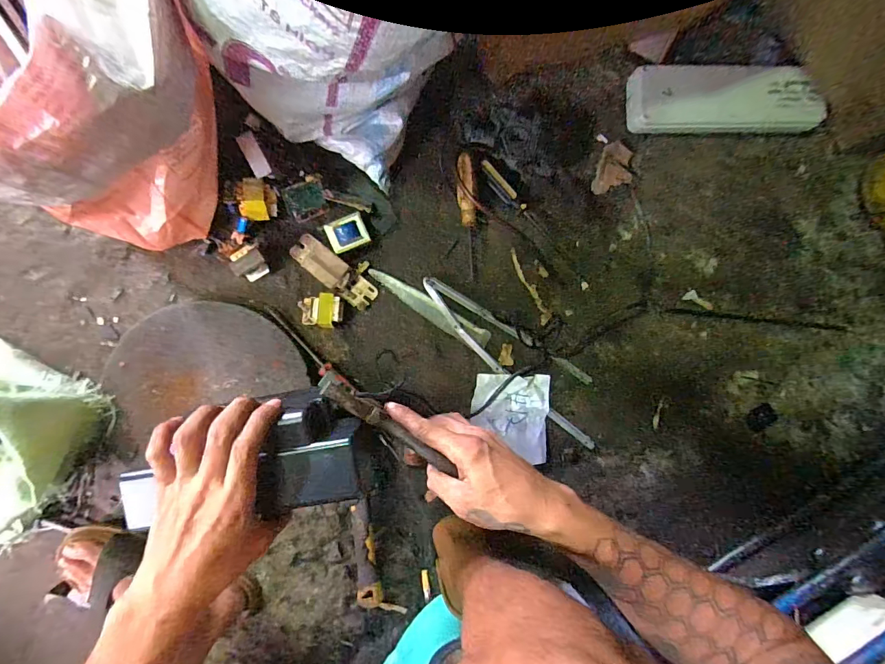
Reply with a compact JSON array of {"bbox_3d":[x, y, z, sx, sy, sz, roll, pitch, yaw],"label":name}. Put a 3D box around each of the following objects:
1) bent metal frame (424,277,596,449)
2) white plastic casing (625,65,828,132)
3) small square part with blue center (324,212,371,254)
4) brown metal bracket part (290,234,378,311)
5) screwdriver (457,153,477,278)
[{"bbox_3d":[0.106,0.034,0.574,0.327,0.013,0.080,39,90,-7],"label":"bent metal frame"},{"bbox_3d":[0.382,-0.312,0.553,0.264,0.048,0.072,-4,95,-5],"label":"white plastic casing"},{"bbox_3d":[-0.124,-0.129,0.535,0.051,0.015,0.040,-23,96,-3],"label":"small square part with blue center"},{"bbox_3d":[-0.147,-0.082,0.549,0.127,0.037,0.040,40,90,-7],"label":"brown metal bracket part"},{"bbox_3d":[0.035,-0.154,0.548,0.023,0.024,0.157,-6,95,-5],"label":"screwdriver"}]

